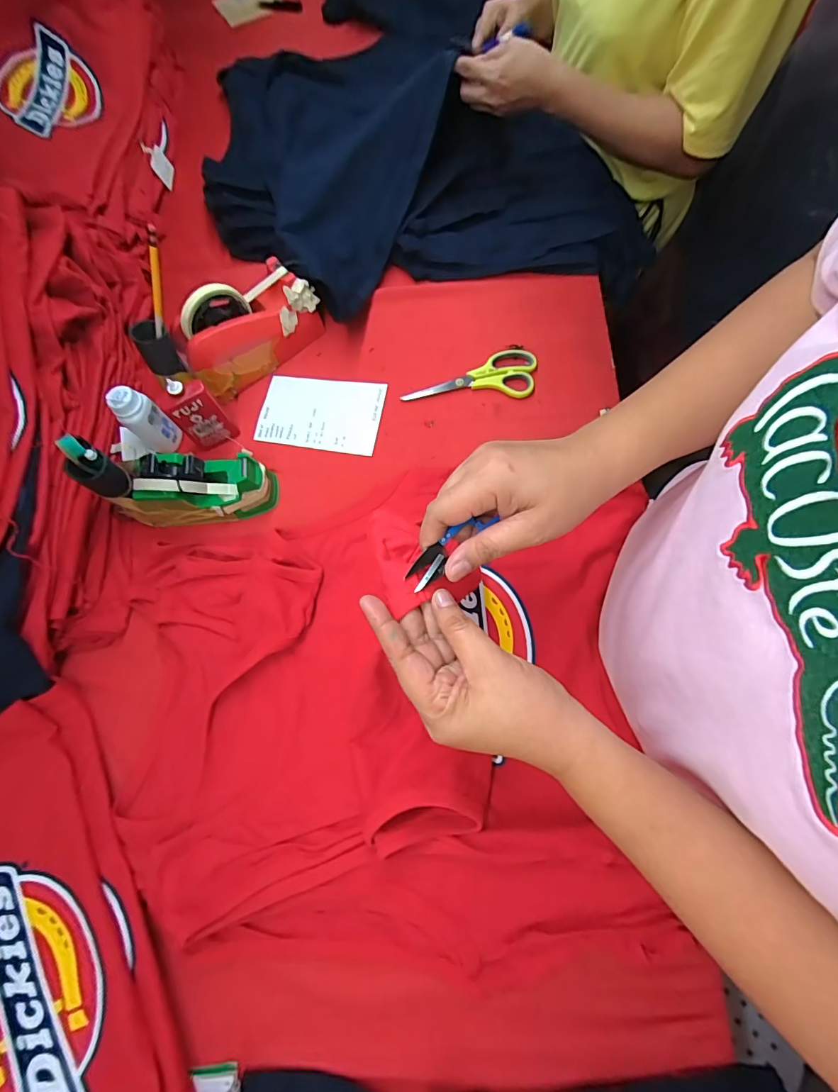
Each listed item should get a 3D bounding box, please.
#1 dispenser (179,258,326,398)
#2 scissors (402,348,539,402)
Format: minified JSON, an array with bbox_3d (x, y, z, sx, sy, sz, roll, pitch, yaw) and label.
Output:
[{"bbox_3d":[-0.224,-0.291,0.587,0.191,0.114,0.068,-36,74,-7],"label":"dispenser"},{"bbox_3d":[0.070,-0.235,0.609,0.180,0.009,0.069,-4,73,5],"label":"scissors"}]

